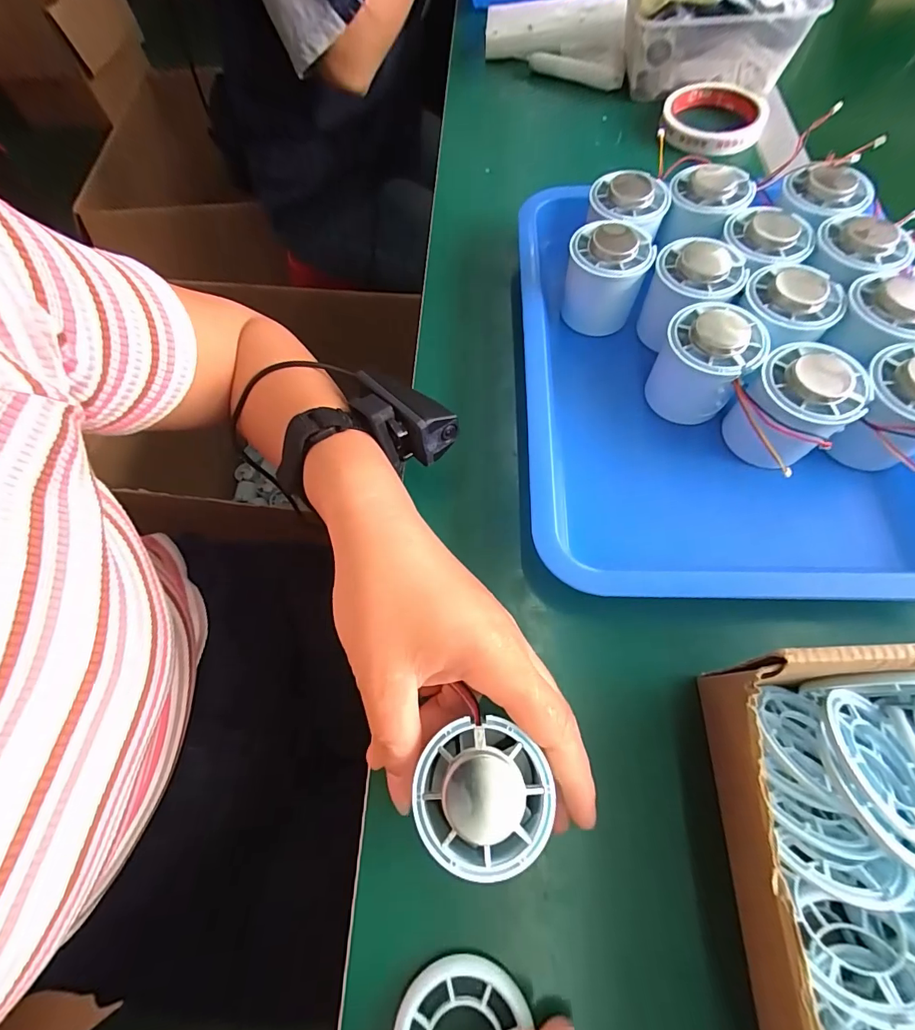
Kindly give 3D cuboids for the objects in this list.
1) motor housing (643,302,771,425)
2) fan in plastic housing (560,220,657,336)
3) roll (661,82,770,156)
[{"bbox_3d":[0.153,-0.093,0.280,0.050,0.061,0.051,-1,65,2],"label":"motor housing"},{"bbox_3d":[0.102,-0.166,0.313,0.050,0.061,0.048,8,65,6],"label":"fan in plastic housing"},{"bbox_3d":[0.242,-0.376,0.421,0.088,0.016,0.110,21,67,11],"label":"roll"}]

